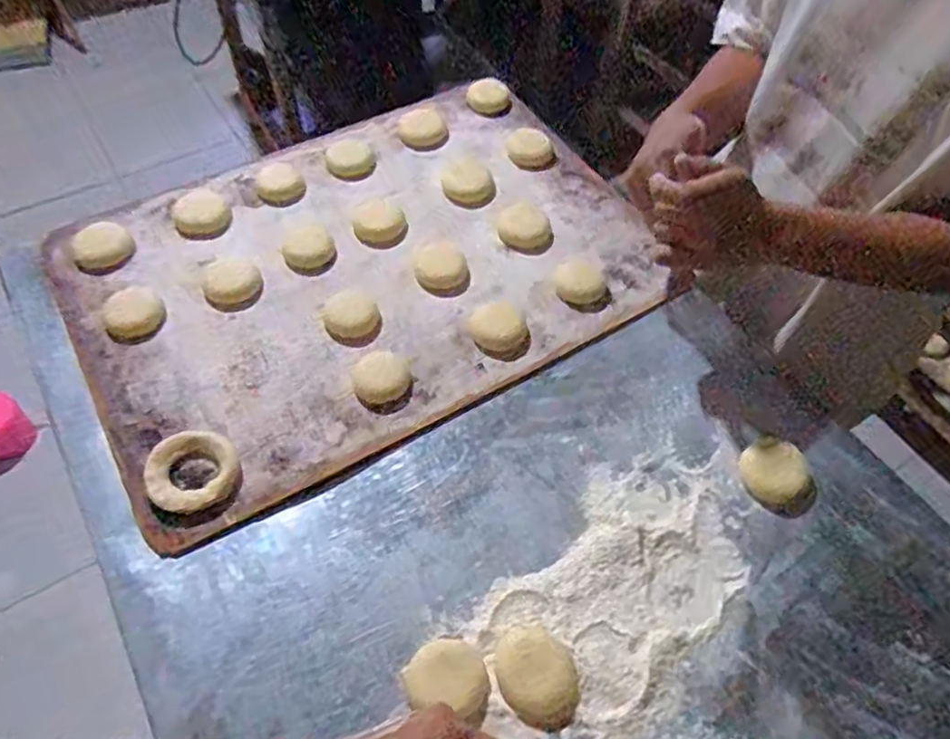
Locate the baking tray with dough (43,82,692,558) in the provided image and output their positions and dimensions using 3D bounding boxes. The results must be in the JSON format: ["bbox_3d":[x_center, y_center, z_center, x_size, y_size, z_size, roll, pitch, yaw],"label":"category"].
[{"bbox_3d":[-0.119,-0.121,0.704,0.570,0.025,0.405,-27,61,-19],"label":"baking tray with dough"}]

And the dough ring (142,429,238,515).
[{"bbox_3d":[-0.240,0.085,0.559,0.071,0.025,0.065,1,56,-1],"label":"dough ring"}]

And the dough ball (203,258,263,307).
[{"bbox_3d":[-0.248,-0.091,0.675,0.057,0.021,0.054,-19,59,-14],"label":"dough ball"}]

